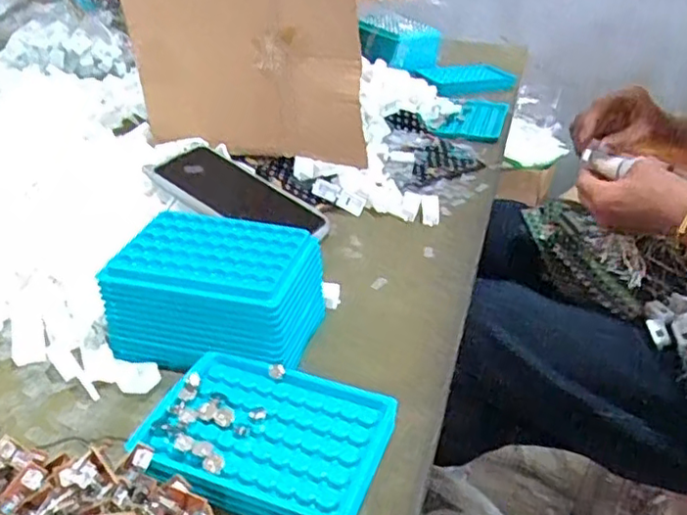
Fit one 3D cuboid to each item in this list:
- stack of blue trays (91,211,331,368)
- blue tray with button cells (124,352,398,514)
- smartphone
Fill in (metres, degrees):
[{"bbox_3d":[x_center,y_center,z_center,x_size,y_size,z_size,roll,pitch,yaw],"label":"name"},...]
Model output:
[{"bbox_3d":[-0.085,0.026,0.467,0.148,0.070,0.102,7,34,10],"label":"stack of blue trays"},{"bbox_3d":[-0.046,0.108,0.381,0.135,0.026,0.100,13,35,17],"label":"blue tray with button cells"},{"bbox_3d":[-0.102,-0.059,0.621,0.175,0.014,0.088,31,34,12],"label":"smartphone"}]

